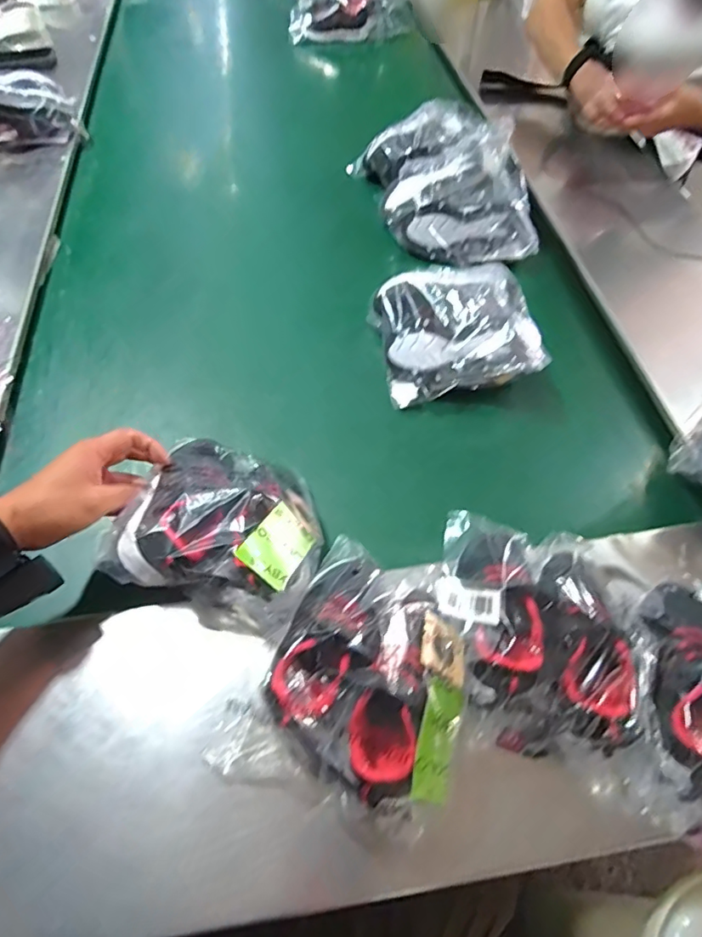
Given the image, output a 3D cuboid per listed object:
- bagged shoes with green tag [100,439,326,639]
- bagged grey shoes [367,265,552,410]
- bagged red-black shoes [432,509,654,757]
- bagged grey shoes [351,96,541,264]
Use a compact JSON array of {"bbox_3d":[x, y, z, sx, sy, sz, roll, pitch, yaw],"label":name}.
[{"bbox_3d":[-0.118,0.057,0.493,0.179,0.082,0.165,0,58,0],"label":"bagged shoes with green tag"},{"bbox_3d":[0.131,-0.172,0.663,0.182,0.091,0.179,-9,58,-5],"label":"bagged grey shoes"},{"bbox_3d":[0.151,0.121,0.435,0.146,0.069,0.220,-10,58,-5],"label":"bagged red-black shoes"},{"bbox_3d":[0.144,-0.462,0.838,0.199,0.128,0.347,-14,59,-8],"label":"bagged grey shoes"}]

